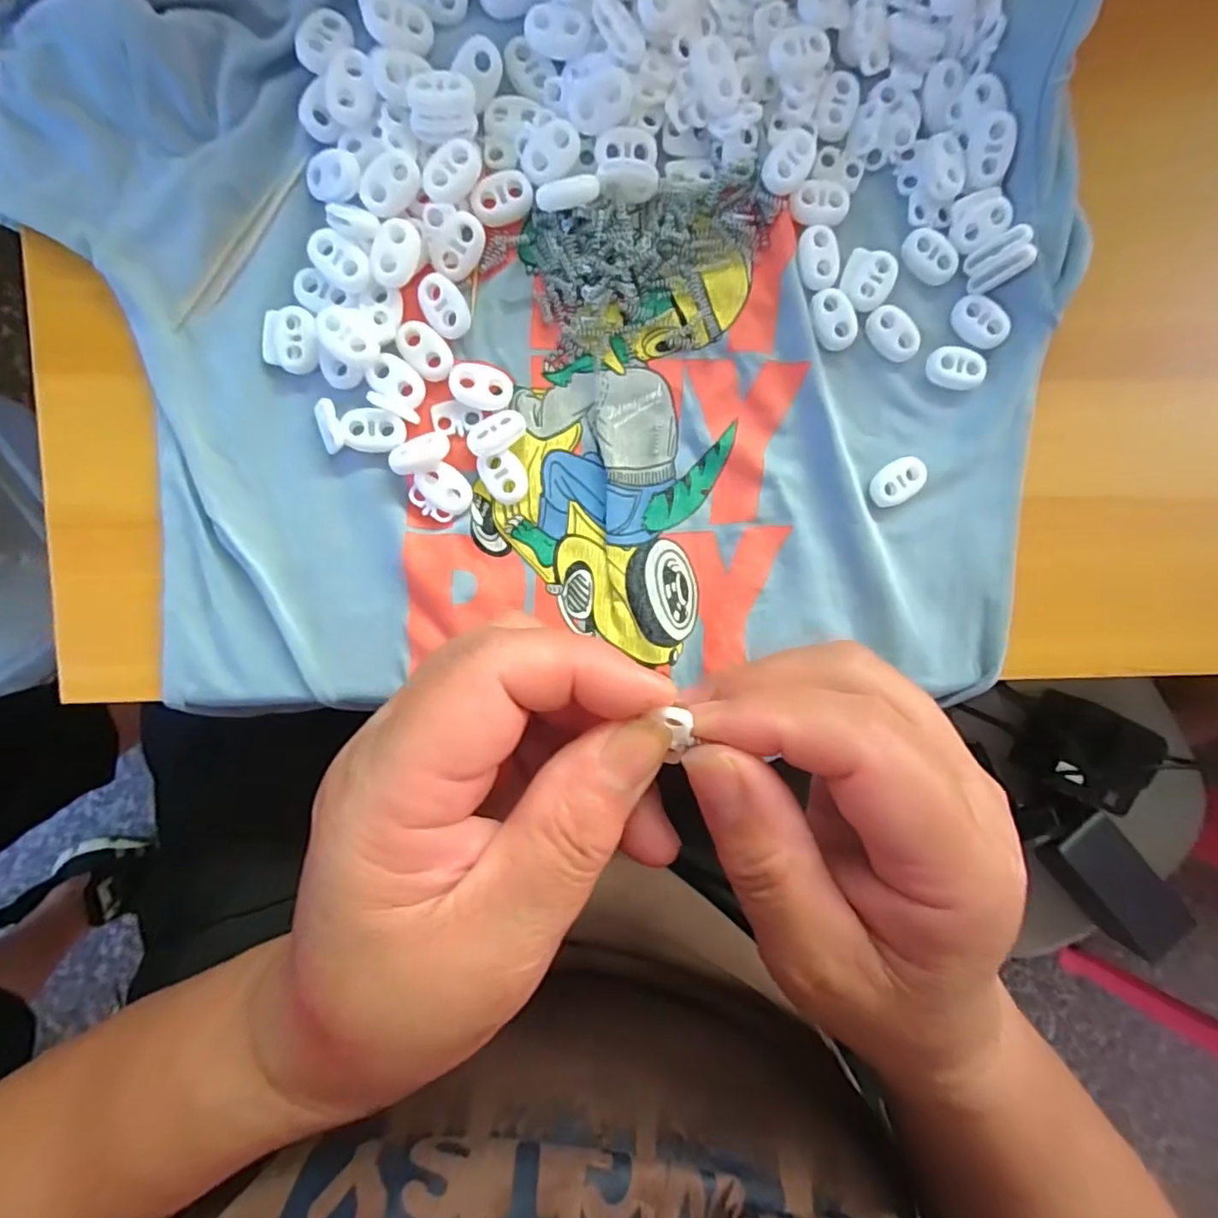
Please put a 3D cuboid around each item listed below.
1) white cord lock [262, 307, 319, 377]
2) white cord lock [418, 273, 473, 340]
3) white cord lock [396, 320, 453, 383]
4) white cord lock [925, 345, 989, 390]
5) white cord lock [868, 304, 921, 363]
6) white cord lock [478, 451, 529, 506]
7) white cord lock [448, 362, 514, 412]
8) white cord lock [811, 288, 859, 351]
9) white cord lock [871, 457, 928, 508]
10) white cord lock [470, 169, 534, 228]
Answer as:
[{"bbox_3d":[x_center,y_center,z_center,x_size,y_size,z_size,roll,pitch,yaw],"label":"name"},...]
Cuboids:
[{"bbox_3d":[-0.112,-0.095,0.212,0.019,0.004,0.022,3,96,-4],"label":"white cord lock"},{"bbox_3d":[-0.058,-0.108,0.213,0.015,0.004,0.023,-26,97,-1],"label":"white cord lock"},{"bbox_3d":[-0.066,-0.093,0.215,0.015,0.005,0.024,-43,97,1],"label":"white cord lock"},{"bbox_3d":[0.134,-0.093,0.229,0.023,0.004,0.015,3,96,-5],"label":"white cord lock"},{"bbox_3d":[0.109,-0.105,0.228,0.015,0.004,0.023,-41,97,1],"label":"white cord lock"},{"bbox_3d":[-0.038,-0.048,0.220,0.016,0.004,0.019,-22,97,-1],"label":"white cord lock"},{"bbox_3d":[-0.046,-0.081,0.217,0.022,0.006,0.015,8,96,-5],"label":"white cord lock"},{"bbox_3d":[0.085,-0.109,0.224,0.016,0.004,0.022,-28,97,-1],"label":"white cord lock"},{"bbox_3d":[0.112,-0.049,0.232,0.022,0.005,0.015,-34,97,0],"label":"white cord lock"},{"bbox_3d":[-0.038,-0.145,0.211,0.022,0.004,0.015,-30,97,0],"label":"white cord lock"}]

